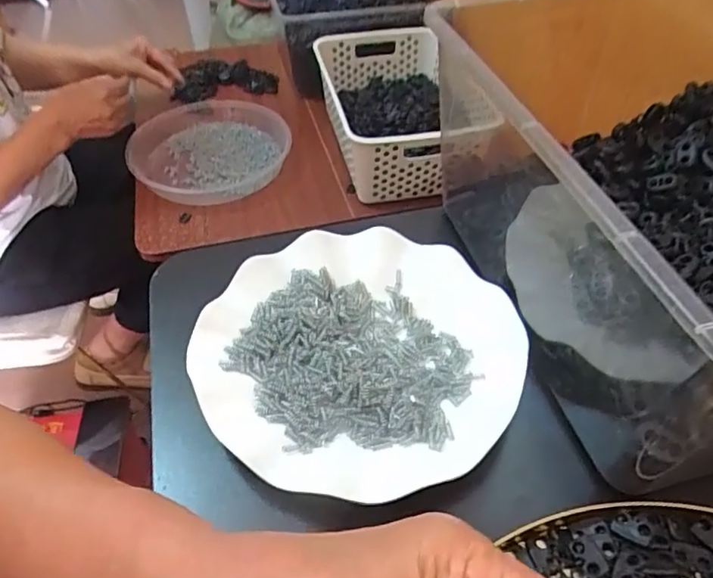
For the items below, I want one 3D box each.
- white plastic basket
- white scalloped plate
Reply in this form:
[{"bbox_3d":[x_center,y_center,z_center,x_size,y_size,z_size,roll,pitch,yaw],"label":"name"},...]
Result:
[{"bbox_3d":[0.060,-0.281,0.832,0.200,0.108,0.329,-10,48,-8],"label":"white plastic basket"},{"bbox_3d":[0.000,0.034,0.330,0.180,0.022,0.172,-1,48,1],"label":"white scalloped plate"}]

